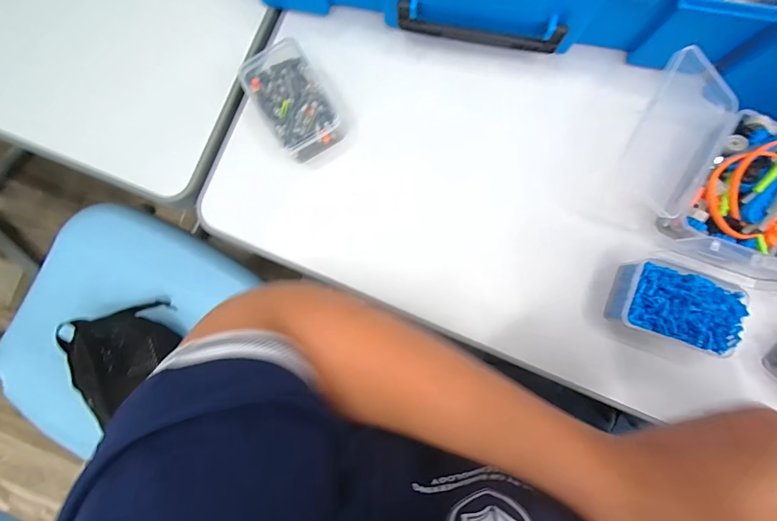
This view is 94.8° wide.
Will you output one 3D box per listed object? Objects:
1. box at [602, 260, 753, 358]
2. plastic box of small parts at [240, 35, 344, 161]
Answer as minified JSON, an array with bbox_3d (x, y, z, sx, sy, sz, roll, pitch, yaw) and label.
[{"bbox_3d":[0.200,0.031,0.253,0.075,0.034,0.048,19,86,4],"label":"box"},{"bbox_3d":[-0.072,-0.122,0.277,0.048,0.034,0.078,-31,85,0],"label":"plastic box of small parts"}]

